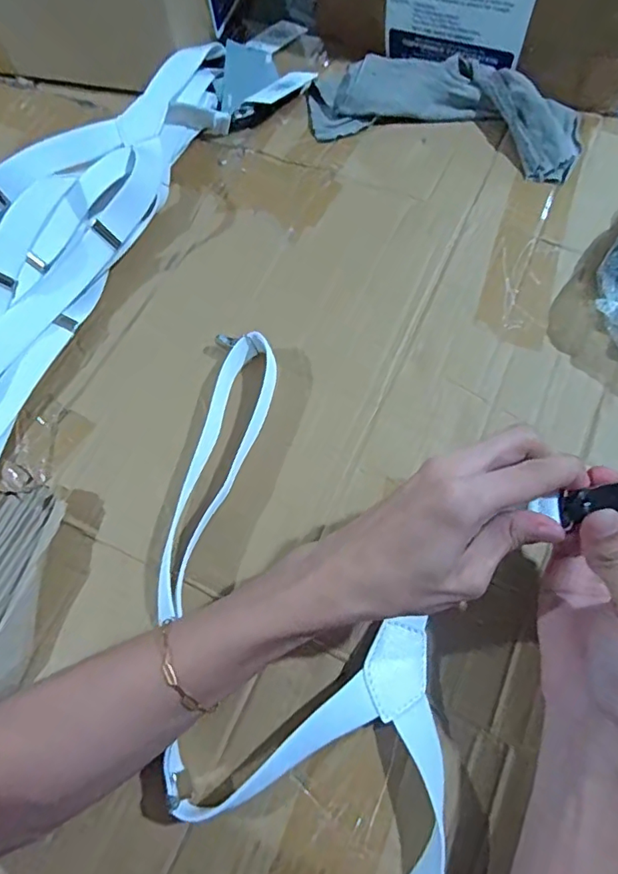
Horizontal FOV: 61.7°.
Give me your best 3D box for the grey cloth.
[{"bbox_3d":[0.131,-0.319,0.496,0.253,0.028,0.121,13,68,9],"label":"grey cloth"}]

